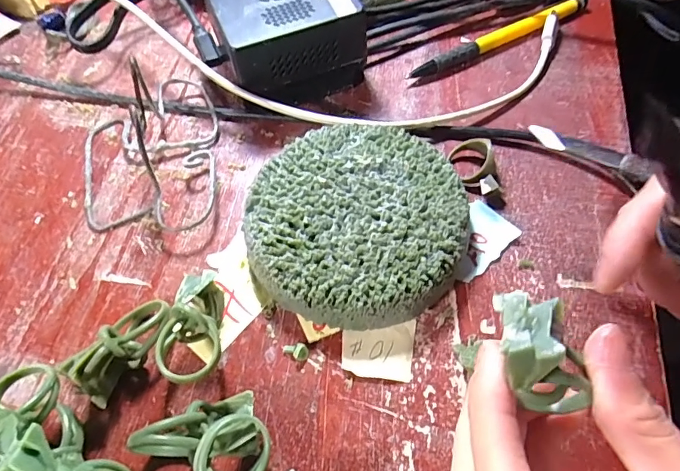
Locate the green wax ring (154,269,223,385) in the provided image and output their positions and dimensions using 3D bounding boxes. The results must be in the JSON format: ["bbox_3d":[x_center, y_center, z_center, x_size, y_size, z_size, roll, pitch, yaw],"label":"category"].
[{"bbox_3d":[-0.063,0.039,0.193,0.024,0.024,0.047,-12,59,-4],"label":"green wax ring"}]

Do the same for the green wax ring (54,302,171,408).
[{"bbox_3d":[-0.091,0.046,0.191,0.022,0.022,0.046,23,46,16],"label":"green wax ring"}]

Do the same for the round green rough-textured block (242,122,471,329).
[{"bbox_3d":[0.007,-0.007,0.216,0.098,0.026,0.100,-1,59,2],"label":"round green rough-textured block"}]

